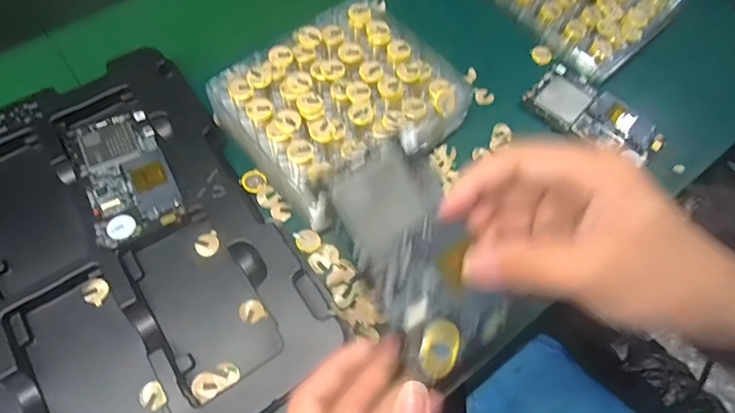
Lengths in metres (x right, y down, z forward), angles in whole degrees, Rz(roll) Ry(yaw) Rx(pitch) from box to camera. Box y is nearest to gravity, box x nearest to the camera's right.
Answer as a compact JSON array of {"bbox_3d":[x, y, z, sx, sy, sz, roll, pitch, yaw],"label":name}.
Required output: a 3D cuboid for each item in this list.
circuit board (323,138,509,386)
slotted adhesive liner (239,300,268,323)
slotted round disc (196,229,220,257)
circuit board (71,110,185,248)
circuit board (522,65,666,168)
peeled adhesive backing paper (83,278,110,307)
[{"bbox_3d":[0.028,0.028,0.252,0.060,0.007,0.123,-29,97,-15],"label":"circuit board"},{"bbox_3d":[-0.086,0.077,0.349,0.017,0.004,0.017,-27,67,-14],"label":"slotted adhesive liner"},{"bbox_3d":[-0.125,0.030,0.370,0.018,0.004,0.019,1,63,-1],"label":"slotted round disc"},{"bbox_3d":[-0.196,-0.029,0.380,0.063,0.008,0.123,-26,67,-14],"label":"circuit board"},{"bbox_3d":[0.214,-0.086,0.448,0.120,0.012,0.063,41,69,17],"label":"circuit board"},{"bbox_3d":[-0.203,0.063,0.352,0.017,0.005,0.019,15,64,6],"label":"peeled adhesive backing paper"}]

